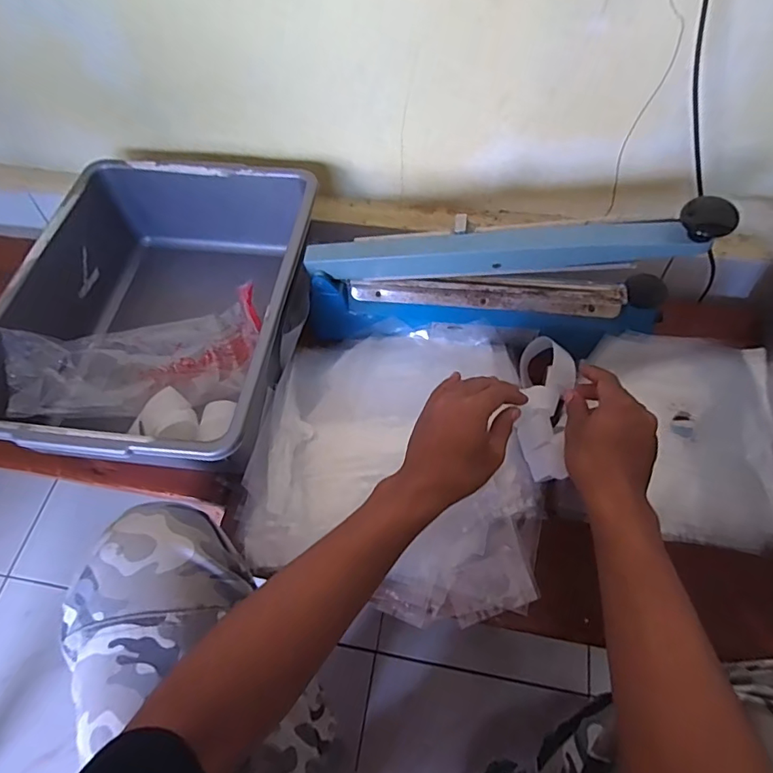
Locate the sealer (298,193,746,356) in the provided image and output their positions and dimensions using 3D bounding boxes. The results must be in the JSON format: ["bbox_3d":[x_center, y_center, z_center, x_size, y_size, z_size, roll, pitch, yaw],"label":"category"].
[{"bbox_3d":[0.107,-0.118,0.537,0.391,0.185,0.072,8,63,5],"label":"sealer"}]

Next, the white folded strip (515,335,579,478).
[{"bbox_3d":[0.175,0.024,0.550,0.055,0.050,0.154,8,66,5],"label":"white folded strip"}]

